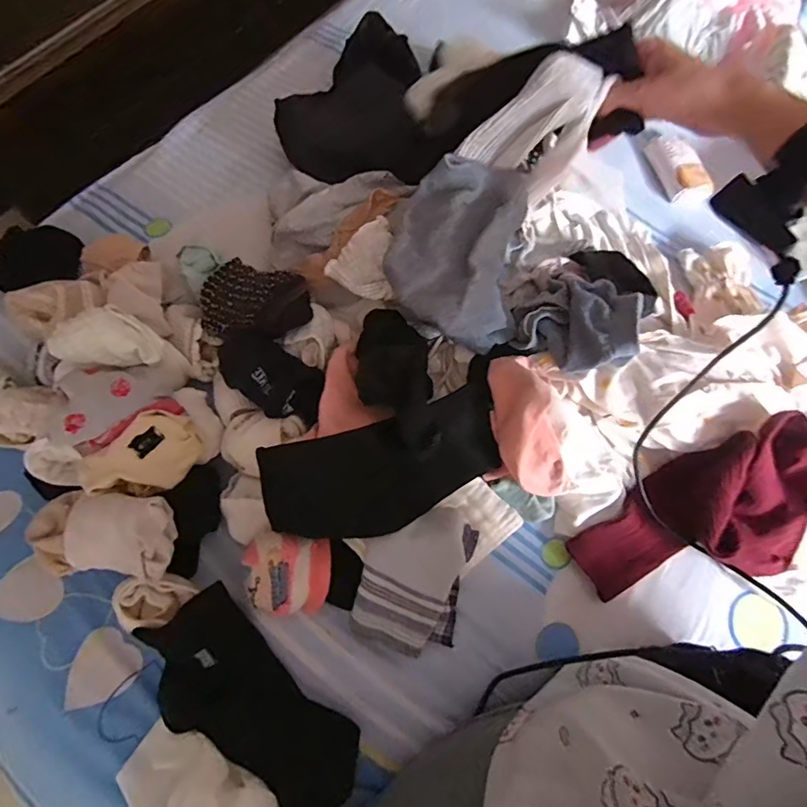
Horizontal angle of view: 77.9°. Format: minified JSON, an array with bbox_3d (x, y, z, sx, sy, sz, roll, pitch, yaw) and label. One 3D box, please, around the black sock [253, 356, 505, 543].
[{"bbox_3d":[-0.006,0.051,0.457,0.235,0.030,0.100,-20,86,-29],"label":"black sock"}]

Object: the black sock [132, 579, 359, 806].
[{"bbox_3d":[-0.130,0.258,0.420,0.098,0.035,0.212,-42,93,-14],"label":"black sock"}]

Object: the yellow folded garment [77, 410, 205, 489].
[{"bbox_3d":[-0.219,0.051,0.426,0.094,0.046,0.058,-40,77,-13],"label":"yellow folded garment"}]

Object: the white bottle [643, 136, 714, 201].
[{"bbox_3d":[0.355,-0.296,0.637,0.041,0.031,0.104,-18,73,-7],"label":"white bottle"}]

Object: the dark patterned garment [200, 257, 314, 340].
[{"bbox_3d":[-0.145,-0.096,0.493,0.104,0.059,0.069,-13,68,-3],"label":"dark patterned garment"}]

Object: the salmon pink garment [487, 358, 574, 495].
[{"bbox_3d":[0.122,0.022,0.467,0.075,0.047,0.138,-16,89,-5],"label":"salmon pink garment"}]

